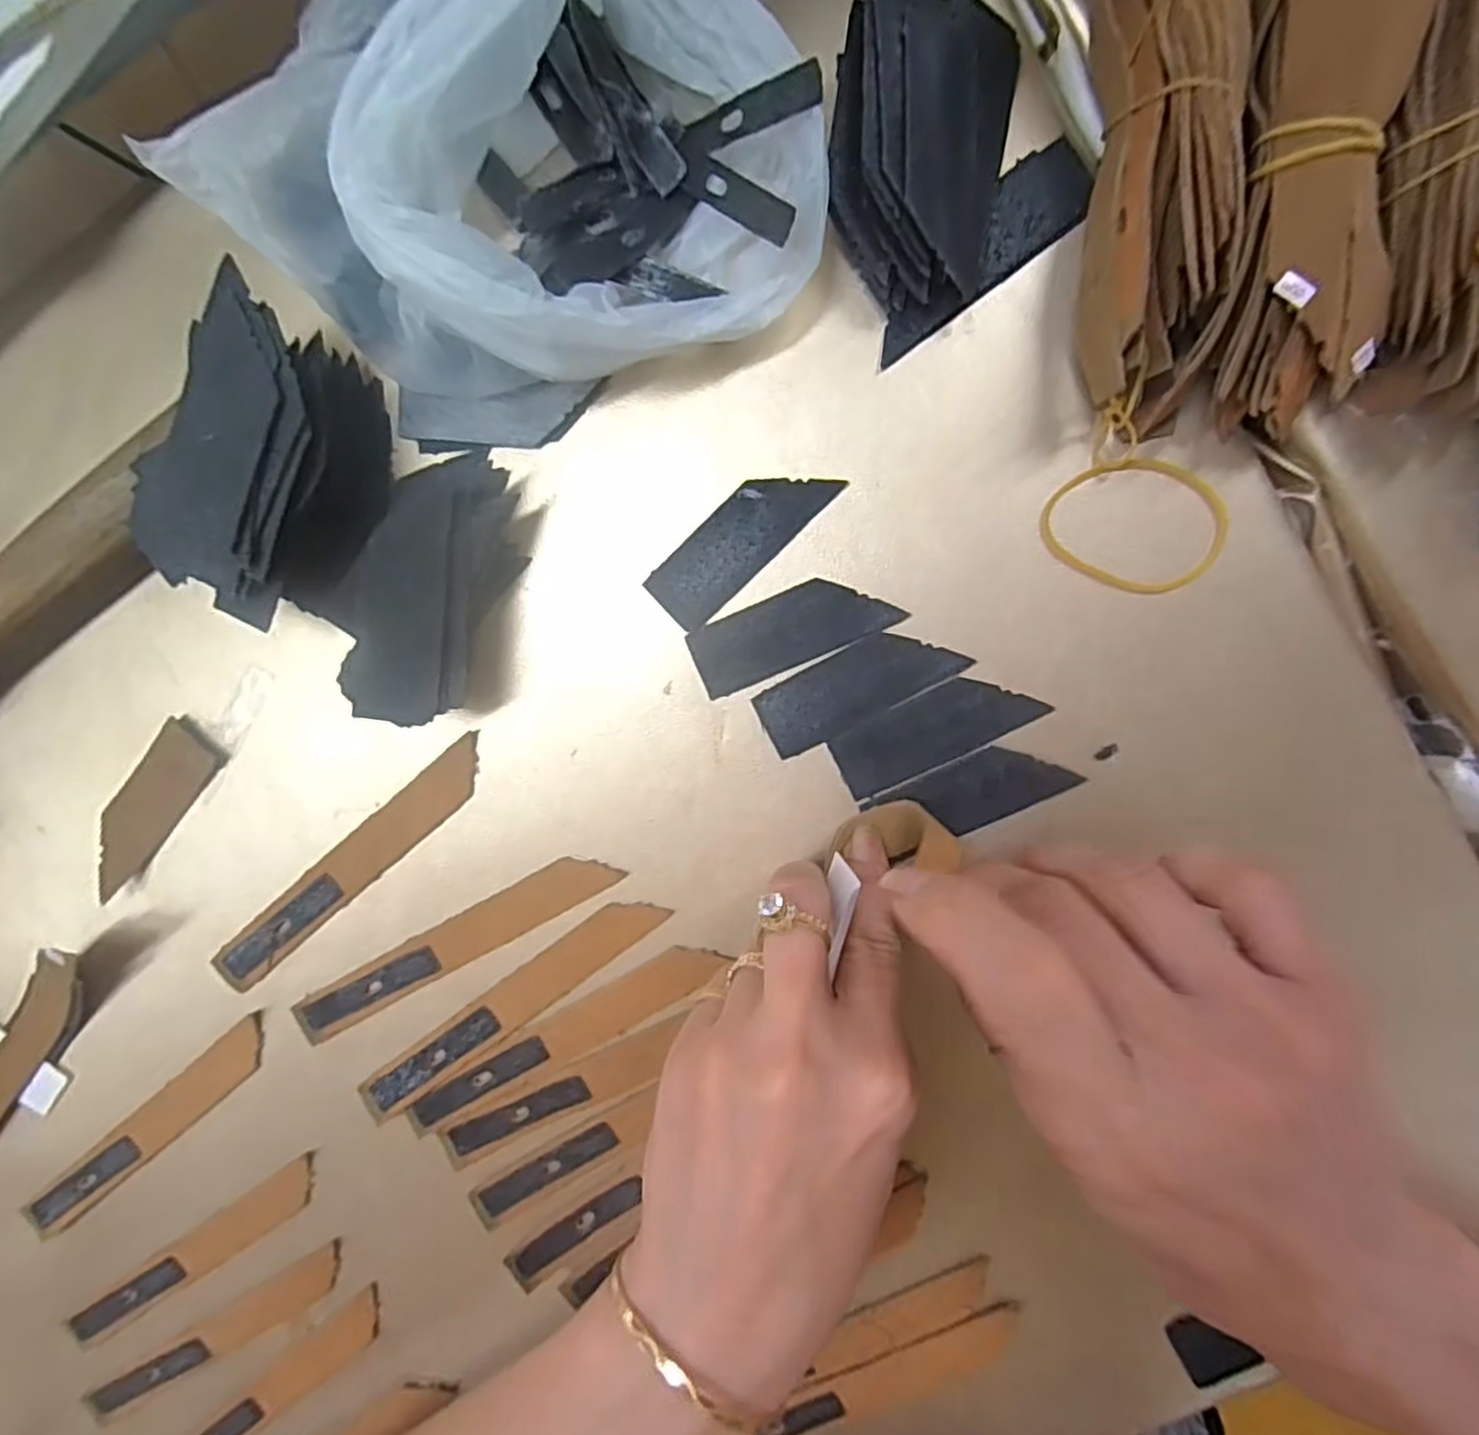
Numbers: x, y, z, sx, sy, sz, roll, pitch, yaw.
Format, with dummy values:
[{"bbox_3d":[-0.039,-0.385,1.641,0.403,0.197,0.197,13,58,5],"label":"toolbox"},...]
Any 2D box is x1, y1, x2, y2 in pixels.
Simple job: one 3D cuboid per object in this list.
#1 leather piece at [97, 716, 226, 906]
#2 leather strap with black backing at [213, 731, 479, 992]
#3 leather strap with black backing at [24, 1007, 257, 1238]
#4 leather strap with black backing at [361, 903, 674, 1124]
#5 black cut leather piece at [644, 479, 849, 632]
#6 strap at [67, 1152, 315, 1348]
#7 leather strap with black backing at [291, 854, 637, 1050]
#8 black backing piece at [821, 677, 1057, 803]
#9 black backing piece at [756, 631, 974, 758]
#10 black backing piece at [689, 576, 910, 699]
[{"bbox_3d":[-0.207,0.031,0.257,0.024,0.007,0.064,40,99,-1],"label":"leather piece"},{"bbox_3d":[-0.134,0.052,0.254,0.125,0.004,0.017,-40,92,8],"label":"leather strap with black backing"},{"bbox_3d":[-0.217,0.152,0.271,0.122,0.005,0.016,-40,92,8],"label":"leather strap with black backing"},{"bbox_3d":[-0.079,0.100,0.255,0.124,0.004,0.019,-36,92,5],"label":"leather strap with black backing"},{"bbox_3d":[0.000,-0.056,0.230,0.064,0.004,0.023,-43,92,8],"label":"black cut leather piece"},{"bbox_3d":[-0.203,0.200,0.275,0.119,0.006,0.015,-35,93,8],"label":"strap"},{"bbox_3d":[-0.099,0.079,0.255,0.124,0.005,0.017,-29,94,8],"label":"leather strap with black backing"},{"bbox_3d":[0.062,0.004,0.232,0.063,0.004,0.022,-26,94,8],"label":"black backing piece"},{"bbox_3d":[0.038,-0.010,0.233,0.064,0.004,0.023,-27,94,8],"label":"black backing piece"},{"bbox_3d":[0.016,-0.028,0.232,0.063,0.004,0.023,-23,95,7],"label":"black backing piece"}]

